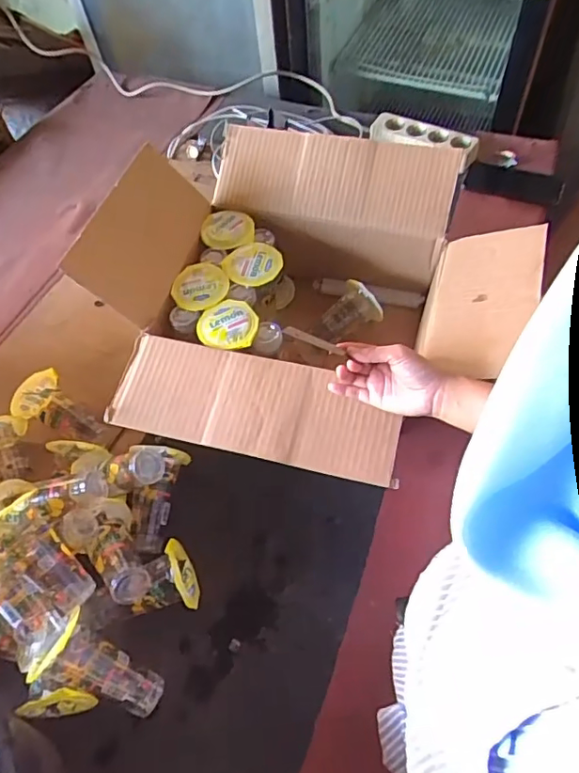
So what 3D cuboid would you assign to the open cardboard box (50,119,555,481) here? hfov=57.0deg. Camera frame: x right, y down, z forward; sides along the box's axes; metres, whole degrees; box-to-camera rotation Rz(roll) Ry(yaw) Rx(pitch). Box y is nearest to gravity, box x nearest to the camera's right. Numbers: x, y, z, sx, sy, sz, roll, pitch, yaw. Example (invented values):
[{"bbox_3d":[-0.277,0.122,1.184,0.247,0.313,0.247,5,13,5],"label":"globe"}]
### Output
[{"bbox_3d":[0.023,-0.110,0.693,0.507,0.191,0.446,12,59,10],"label":"open cardboard box"}]

